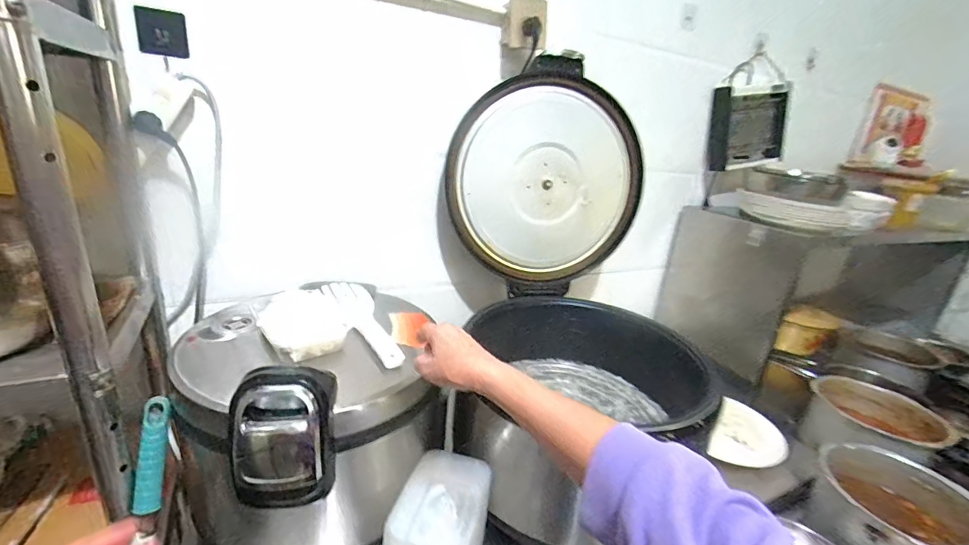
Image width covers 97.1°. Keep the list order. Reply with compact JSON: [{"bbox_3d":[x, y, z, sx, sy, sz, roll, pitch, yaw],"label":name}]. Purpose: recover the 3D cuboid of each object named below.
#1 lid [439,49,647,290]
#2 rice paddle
[{"bbox_3d":[0.138,-0.195,0.950,0.434,0.450,0.064,-36,18,-3],"label":"lid"},{"bbox_3d":[-0.194,0.070,0.675,0.070,0.034,0.243,-6,22,-31],"label":"rice paddle"}]

